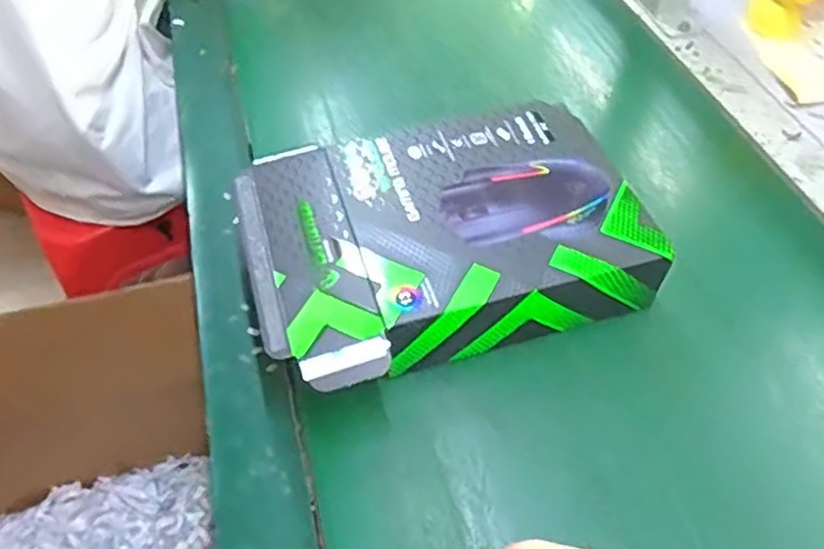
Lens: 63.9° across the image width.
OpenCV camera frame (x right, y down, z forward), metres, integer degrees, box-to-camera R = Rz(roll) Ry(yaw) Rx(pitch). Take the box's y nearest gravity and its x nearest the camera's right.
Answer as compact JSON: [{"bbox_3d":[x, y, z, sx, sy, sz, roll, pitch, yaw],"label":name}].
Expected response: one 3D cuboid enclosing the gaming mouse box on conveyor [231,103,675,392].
[{"bbox_3d":[0.021,-0.022,0.432,0.248,0.052,0.185,-15,53,-9],"label":"gaming mouse box on conveyor"}]

